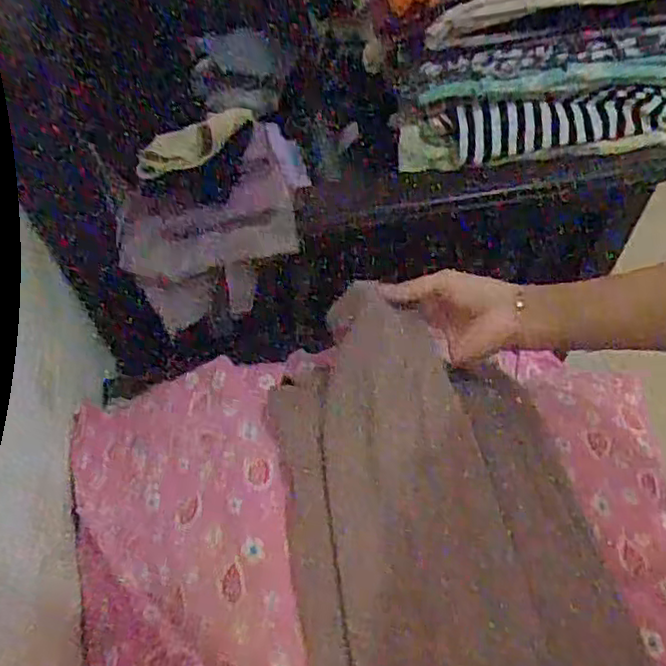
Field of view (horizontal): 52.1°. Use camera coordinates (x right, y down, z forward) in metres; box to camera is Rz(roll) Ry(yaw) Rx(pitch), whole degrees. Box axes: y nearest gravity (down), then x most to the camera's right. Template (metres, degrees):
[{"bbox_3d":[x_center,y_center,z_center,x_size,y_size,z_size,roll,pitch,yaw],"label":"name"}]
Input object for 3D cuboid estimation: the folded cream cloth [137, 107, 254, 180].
[{"bbox_3d":[-0.133,-0.185,0.659,0.118,0.030,0.030,-24,60,-13],"label":"folded cream cloth"}]

